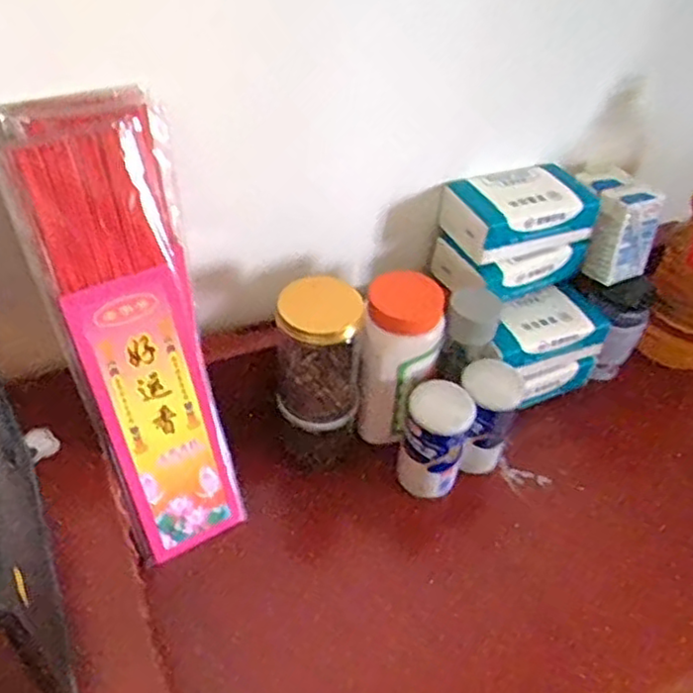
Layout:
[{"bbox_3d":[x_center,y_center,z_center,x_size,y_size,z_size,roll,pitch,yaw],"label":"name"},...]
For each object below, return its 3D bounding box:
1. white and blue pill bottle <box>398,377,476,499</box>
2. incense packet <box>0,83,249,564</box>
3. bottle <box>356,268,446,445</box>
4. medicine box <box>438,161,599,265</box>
[{"bbox_3d":[0.091,0.101,0.732,0.065,0.131,0.067,12,45,7],"label":"white and blue pill bottle"},{"bbox_3d":[-0.177,0.002,0.613,0.122,0.420,0.032,-23,28,-26],"label":"incense packet"},{"bbox_3d":[0.054,0.020,0.739,0.080,0.180,0.092,11,45,5],"label":"bottle"},{"bbox_3d":[0.196,-0.155,0.784,0.162,0.057,0.089,-14,48,-19],"label":"medicine box"}]

